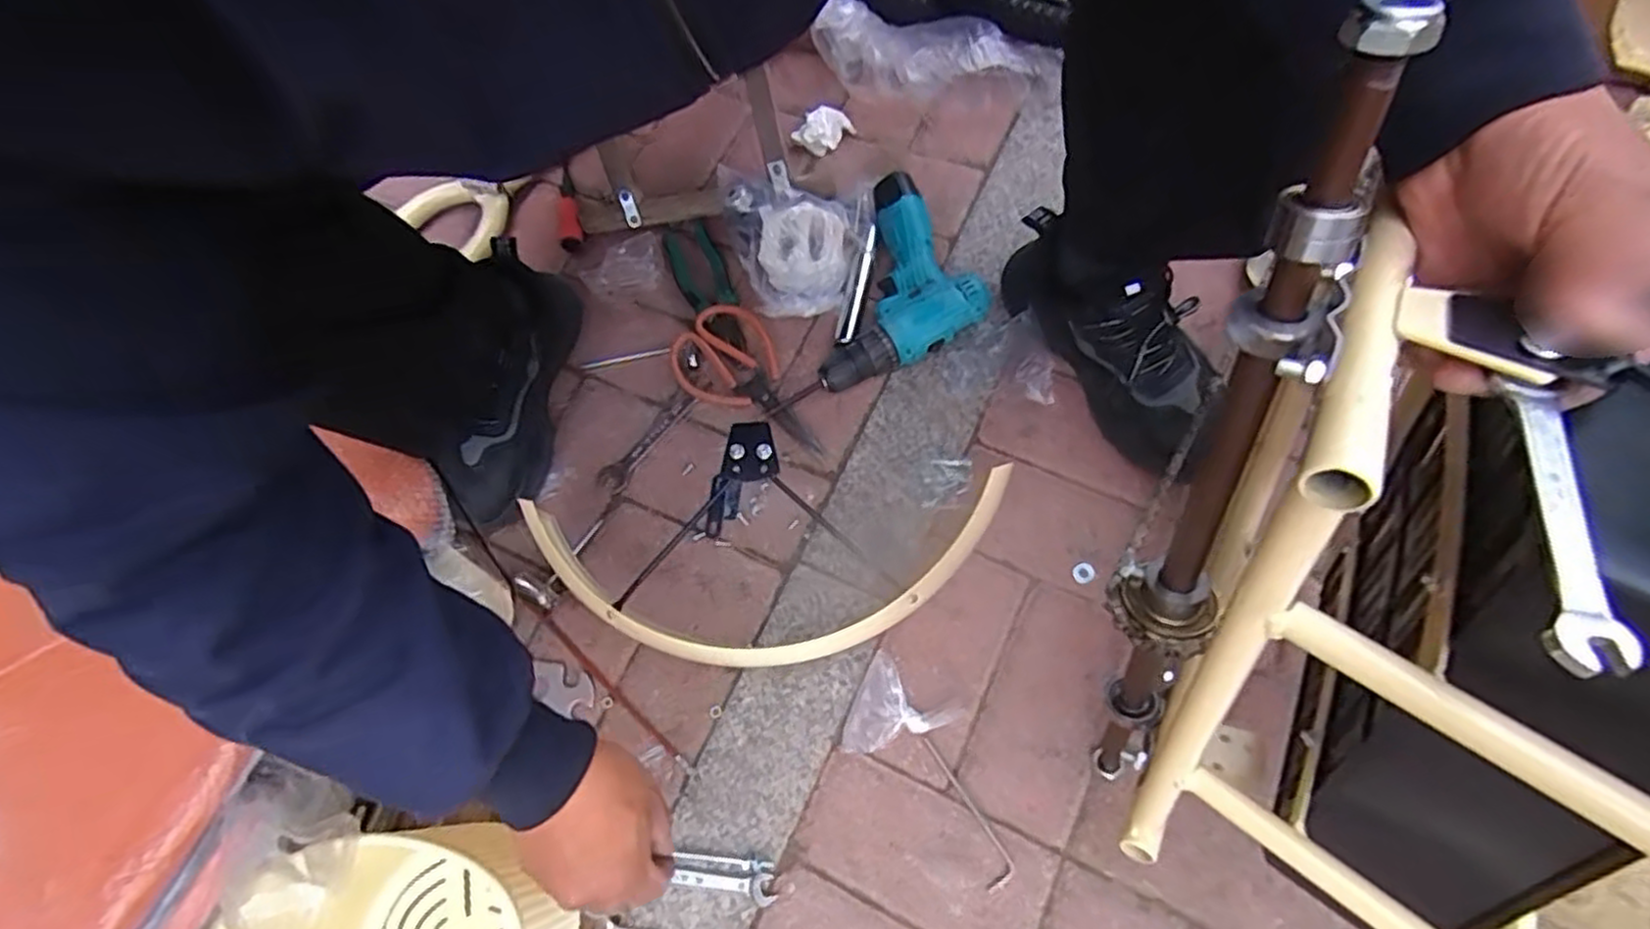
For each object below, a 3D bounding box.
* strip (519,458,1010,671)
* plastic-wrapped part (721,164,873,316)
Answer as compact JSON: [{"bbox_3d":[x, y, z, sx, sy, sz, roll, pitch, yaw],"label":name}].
[{"bbox_3d":[-0.058,0.095,0.650,0.430,0.087,0.149,-2,67,1],"label":"strip"},{"bbox_3d":[-0.037,-0.235,0.797,0.165,0.042,0.167,3,70,9],"label":"plastic-wrapped part"}]

